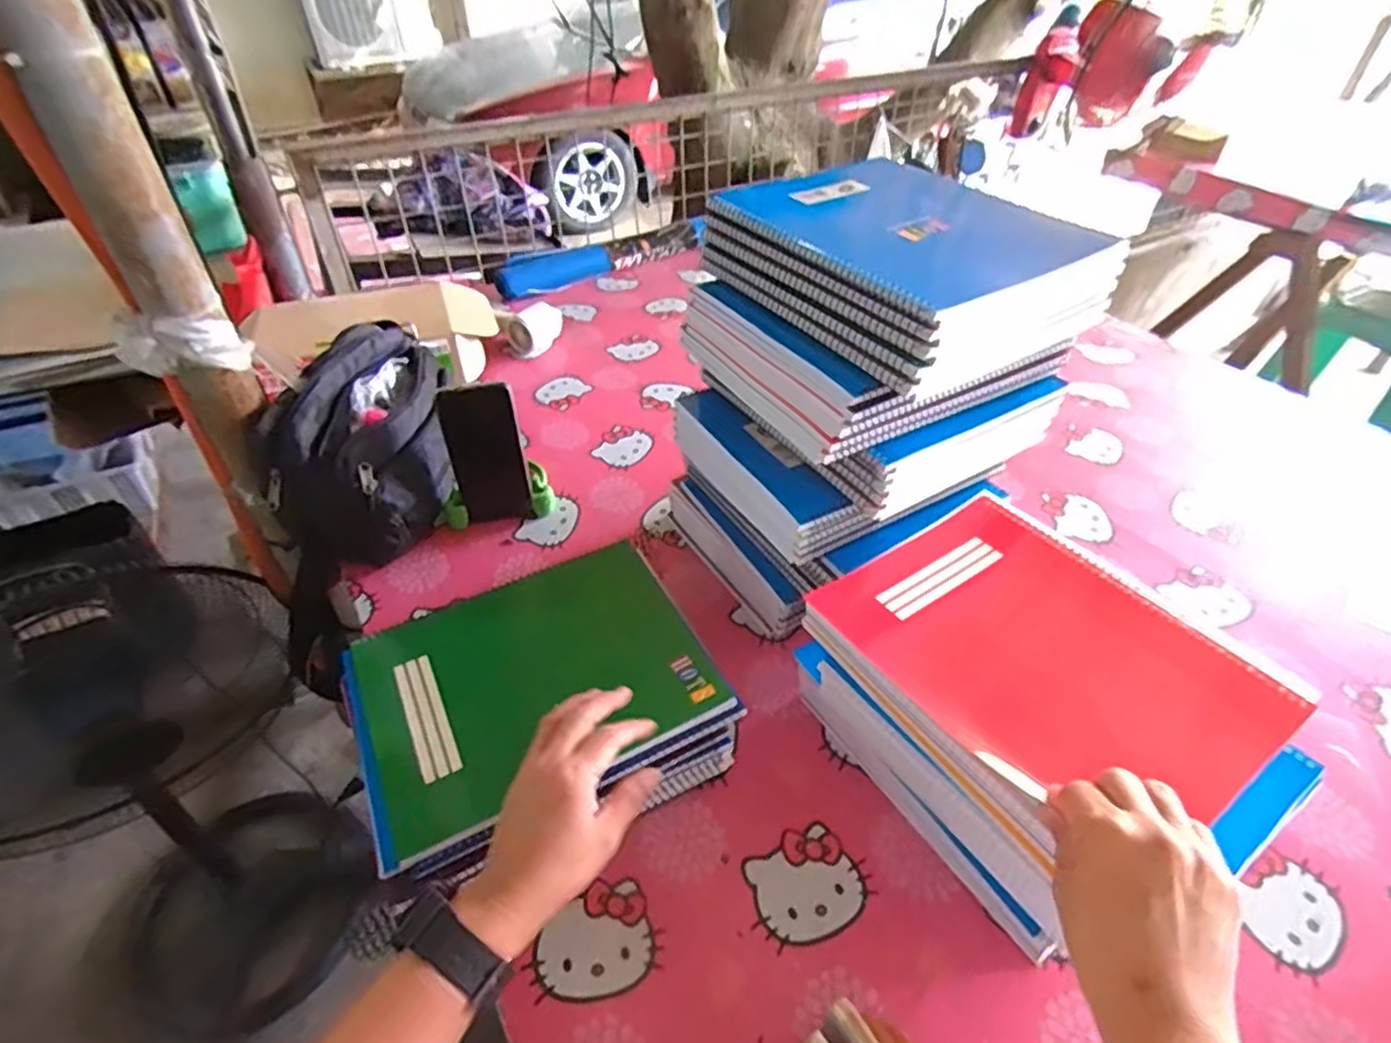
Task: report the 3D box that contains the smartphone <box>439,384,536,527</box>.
[{"bbox_3d":[-0.222,-0.070,0.749,0.076,0.164,0.011,-9,37,-9],"label":"smartphone"}]

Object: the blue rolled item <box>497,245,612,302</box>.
[{"bbox_3d":[-0.255,-0.456,1.266,0.210,0.046,0.057,-28,49,-26],"label":"blue rolled item"}]

